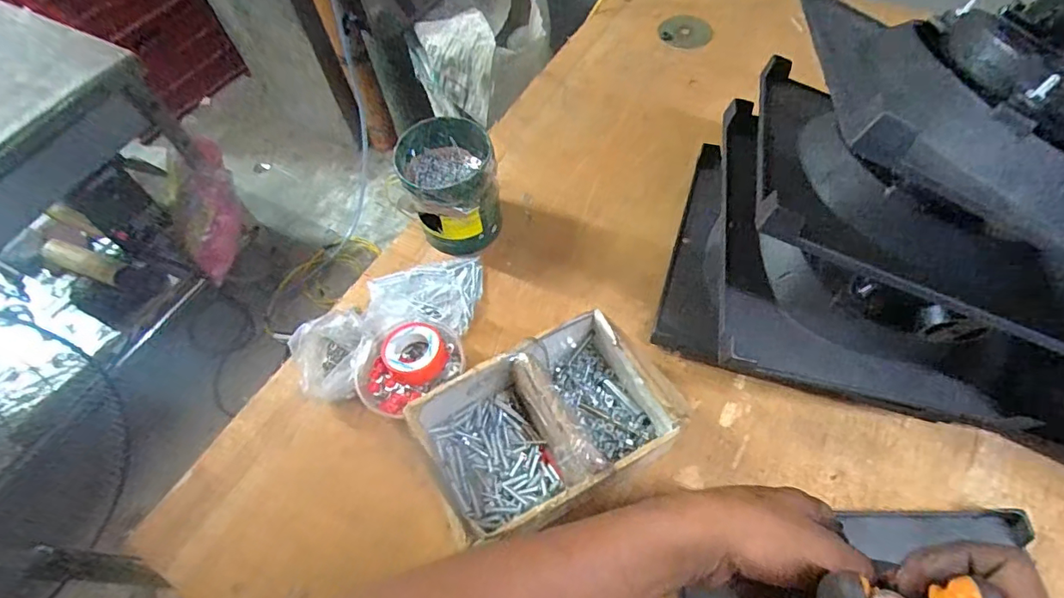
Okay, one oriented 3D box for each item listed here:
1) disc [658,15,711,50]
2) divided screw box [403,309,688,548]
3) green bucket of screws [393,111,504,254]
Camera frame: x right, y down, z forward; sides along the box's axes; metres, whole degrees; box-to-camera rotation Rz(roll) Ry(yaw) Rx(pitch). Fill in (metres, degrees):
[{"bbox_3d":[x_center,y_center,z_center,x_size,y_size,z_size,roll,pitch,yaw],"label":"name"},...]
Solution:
[{"bbox_3d":[0.254,-0.444,0.875,0.081,0.007,0.086,-2,59,3],"label":"disc"},{"bbox_3d":[0.012,0.119,0.512,0.222,0.092,0.161,-28,61,-12],"label":"divided screw box"},{"bbox_3d":[-0.096,-0.132,0.649,0.099,0.125,0.112,-26,61,-11],"label":"green bucket of screws"}]

